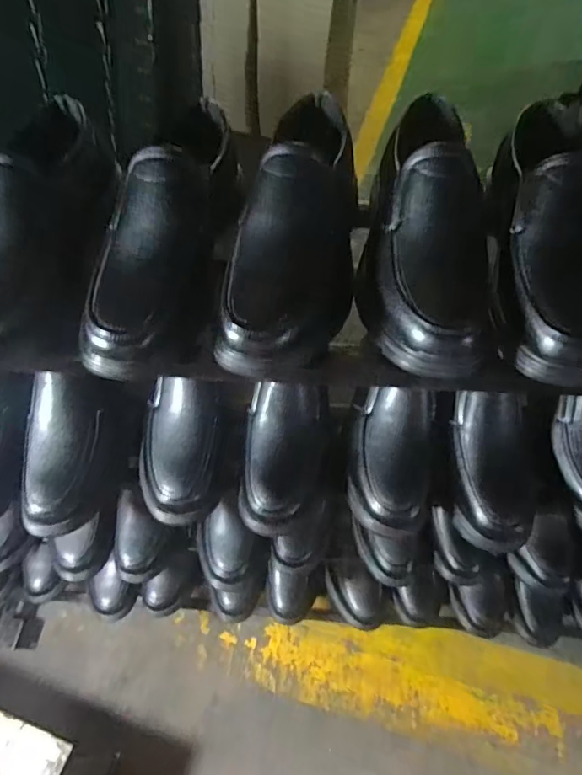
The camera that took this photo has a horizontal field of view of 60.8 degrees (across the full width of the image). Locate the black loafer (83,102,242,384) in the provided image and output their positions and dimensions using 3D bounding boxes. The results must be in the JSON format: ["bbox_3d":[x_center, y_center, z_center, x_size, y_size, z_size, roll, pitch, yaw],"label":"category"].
[{"bbox_3d":[-0.105,-0.115,0.413,0.078,0.097,0.228,14,75,11],"label":"black loafer"}]

